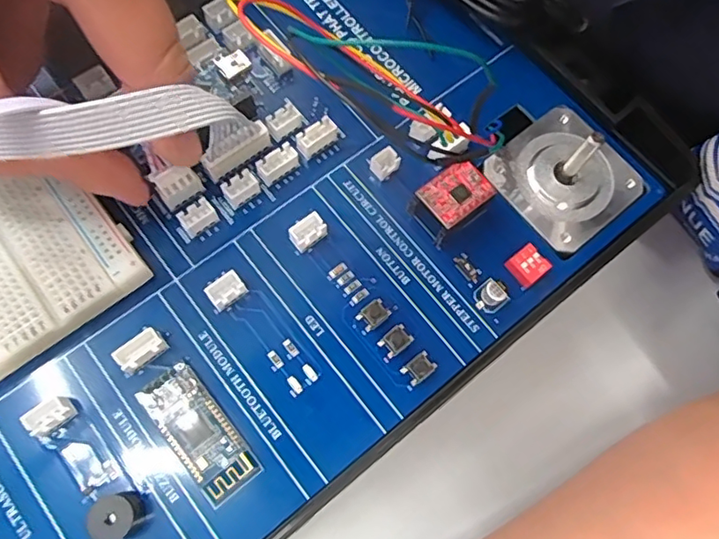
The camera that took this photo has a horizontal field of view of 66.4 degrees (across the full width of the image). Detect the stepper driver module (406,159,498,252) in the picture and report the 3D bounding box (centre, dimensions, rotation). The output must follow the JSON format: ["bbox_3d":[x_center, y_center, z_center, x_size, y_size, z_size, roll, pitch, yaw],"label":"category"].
[{"bbox_3d":[0.028,-0.020,0.172,0.022,0.015,0.018,-36,76,-12],"label":"stepper driver module"}]

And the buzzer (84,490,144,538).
[{"bbox_3d":[-0.062,0.063,0.141,0.013,0.009,0.011,-22,73,-9],"label":"buzzer"}]

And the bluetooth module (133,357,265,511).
[{"bbox_3d":[-0.044,0.045,0.152,0.016,0.005,0.038,-37,76,-13],"label":"bluetooth module"}]

